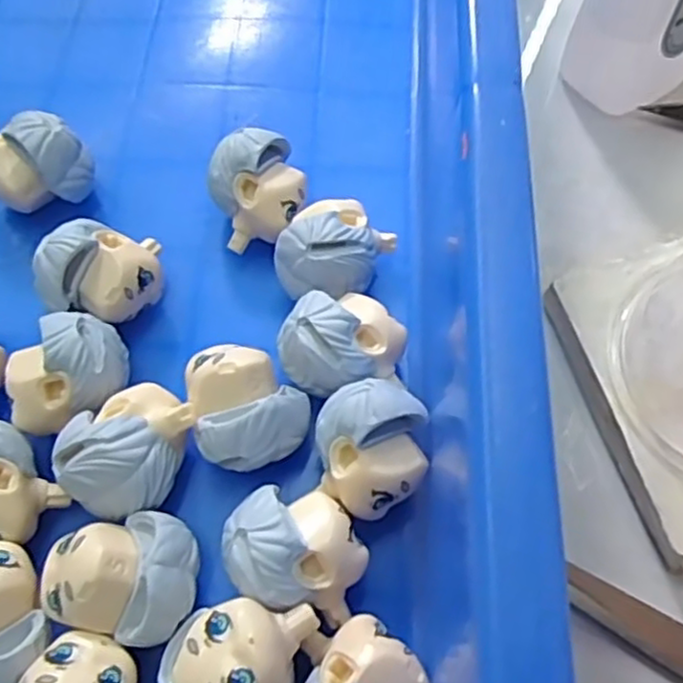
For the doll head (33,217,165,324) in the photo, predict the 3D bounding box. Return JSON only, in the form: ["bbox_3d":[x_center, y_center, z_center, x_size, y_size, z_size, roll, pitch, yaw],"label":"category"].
[{"bbox_3d":[-0.055,-0.015,0.167,0.024,0.024,0.022,0,65,1],"label":"doll head"}]

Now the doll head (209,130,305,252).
[{"bbox_3d":[-0.020,-0.037,0.178,0.022,0.024,0.023,0,65,1],"label":"doll head"}]

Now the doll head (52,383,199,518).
[{"bbox_3d":[-0.044,0.022,0.147,0.021,0.019,0.027,25,68,12],"label":"doll head"}]

